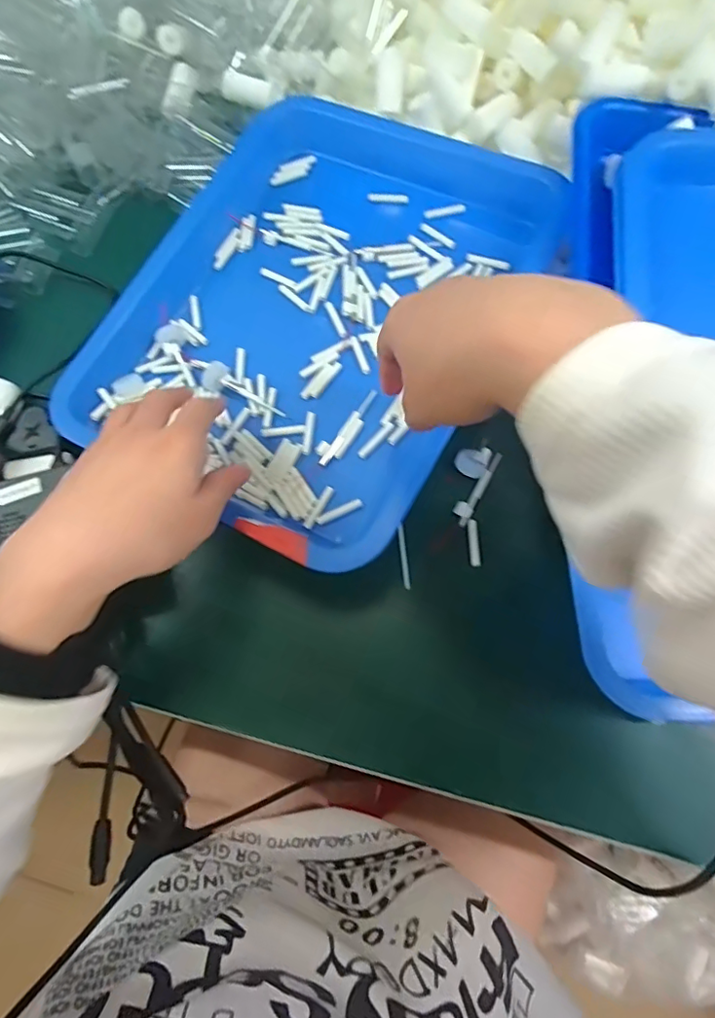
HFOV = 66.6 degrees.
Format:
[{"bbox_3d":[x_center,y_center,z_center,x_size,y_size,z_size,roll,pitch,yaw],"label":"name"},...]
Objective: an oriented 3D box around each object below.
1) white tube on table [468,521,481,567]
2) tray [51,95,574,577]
[{"bbox_3d":[0.076,0.022,0.356,0.007,0.004,0.031,-2,70,1],"label":"white tube on table"},{"bbox_3d":[-0.027,-0.151,0.392,0.259,0.046,0.345,27,73,11],"label":"tray"}]

